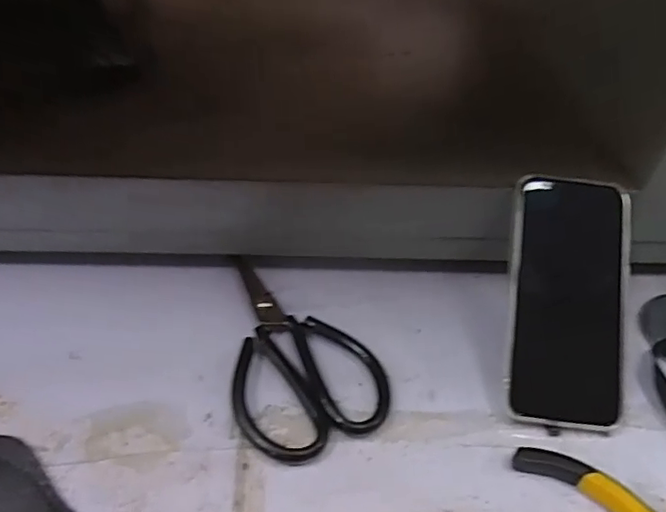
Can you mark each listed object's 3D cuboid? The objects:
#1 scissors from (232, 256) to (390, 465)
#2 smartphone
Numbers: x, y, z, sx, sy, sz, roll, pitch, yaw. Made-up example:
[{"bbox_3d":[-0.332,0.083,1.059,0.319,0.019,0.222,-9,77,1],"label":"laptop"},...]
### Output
[{"bbox_3d":[-0.034,0.058,0.400,0.094,0.018,0.158,-17,48,-22],"label":"scissors"},{"bbox_3d":[0.157,0.028,0.394,0.081,0.010,0.164,6,79,1],"label":"smartphone"}]

